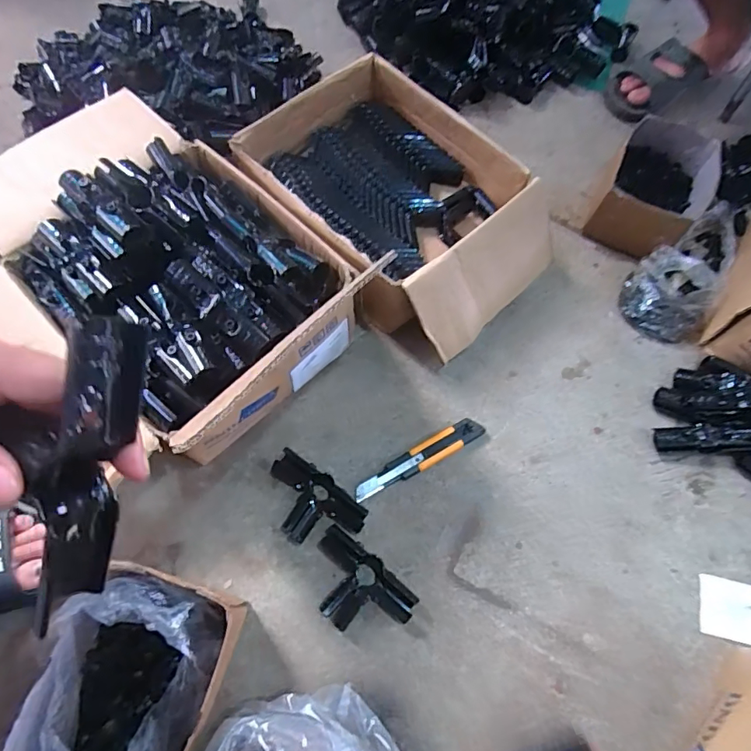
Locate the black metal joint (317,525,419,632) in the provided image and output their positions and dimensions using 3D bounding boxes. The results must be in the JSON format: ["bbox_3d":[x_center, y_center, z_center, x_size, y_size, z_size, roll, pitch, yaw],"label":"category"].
[{"bbox_3d":[-0.026,0.243,0.578,0.082,0.024,0.129,-42,75,-17],"label":"black metal joint"}]

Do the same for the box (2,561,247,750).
[{"bbox_3d":[-0.237,0.308,0.495,0.158,0.119,0.205,18,68,5],"label":"box"}]

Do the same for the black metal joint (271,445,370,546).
[{"bbox_3d":[-0.083,0.158,0.609,0.129,0.022,0.083,41,71,13],"label":"black metal joint"}]

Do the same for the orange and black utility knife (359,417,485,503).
[{"bbox_3d":[0.058,0.109,0.656,0.189,0.011,0.033,-27,71,-13],"label":"orange and black utility knife"}]

